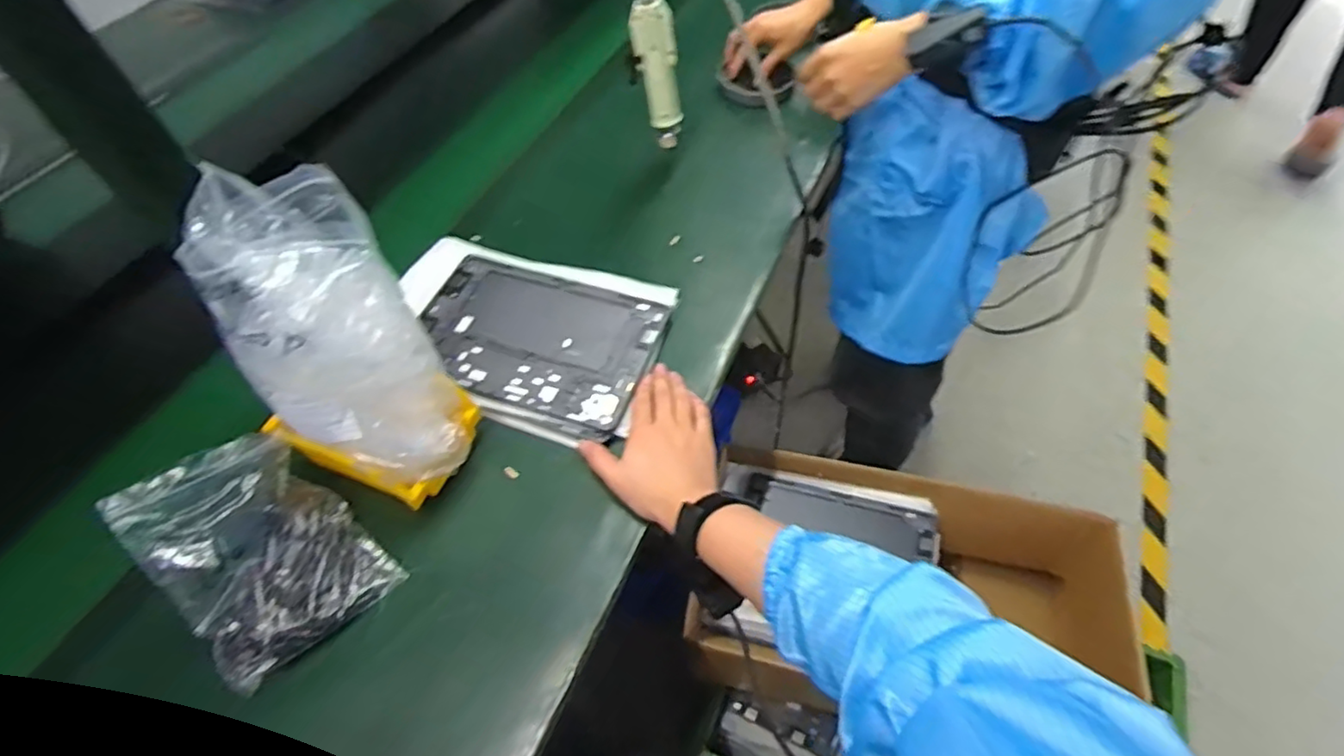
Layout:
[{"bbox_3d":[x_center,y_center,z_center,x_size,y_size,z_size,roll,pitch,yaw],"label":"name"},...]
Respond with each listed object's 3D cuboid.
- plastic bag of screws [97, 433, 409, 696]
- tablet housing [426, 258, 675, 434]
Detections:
[{"bbox_3d":[-0.328,0.140,0.497,0.139,0.122,0.135,36,64,27],"label":"plastic bag of screws"},{"bbox_3d":[-0.145,-0.045,0.666,0.253,0.017,0.169,15,57,16],"label":"tablet housing"}]

